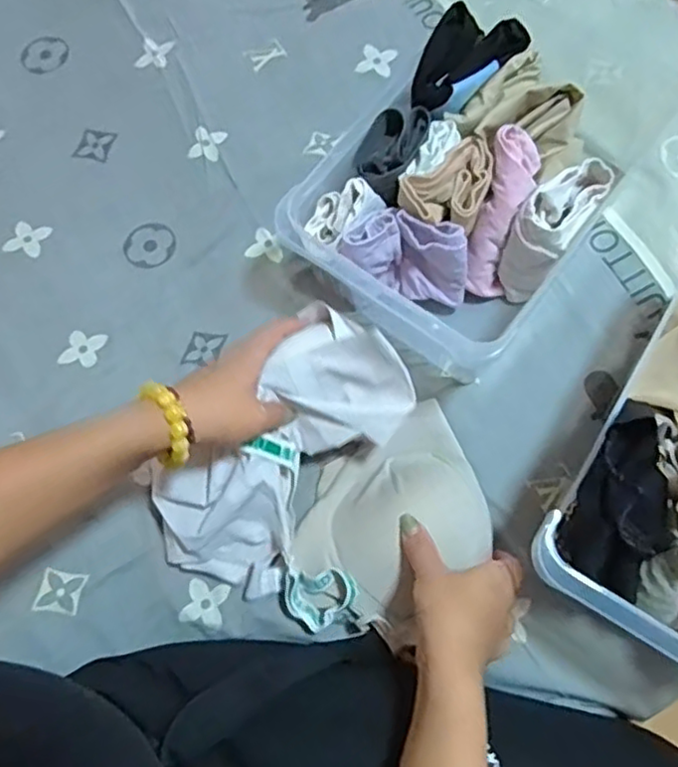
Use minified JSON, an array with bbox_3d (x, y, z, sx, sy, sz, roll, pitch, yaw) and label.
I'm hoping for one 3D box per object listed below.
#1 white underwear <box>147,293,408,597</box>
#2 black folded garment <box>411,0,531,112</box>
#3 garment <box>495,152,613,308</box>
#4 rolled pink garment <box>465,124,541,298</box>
[{"bbox_3d":[-0.049,0.060,0.549,0.124,0.047,0.248,40,91,10],"label":"white underwear"},{"bbox_3d":[0.114,-0.304,0.599,0.123,0.030,0.060,-40,75,-10],"label":"black folded garment"},{"bbox_3d":[0.190,-0.139,0.606,0.052,0.112,0.107,35,77,12],"label":"garment"},{"bbox_3d":[0.148,-0.153,0.604,0.044,0.042,0.151,13,115,5],"label":"rolled pink garment"}]

